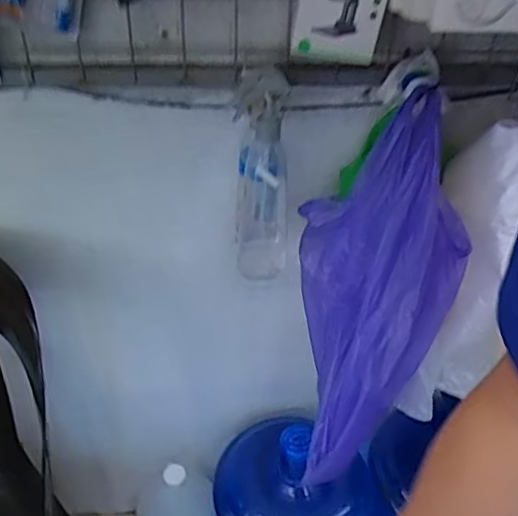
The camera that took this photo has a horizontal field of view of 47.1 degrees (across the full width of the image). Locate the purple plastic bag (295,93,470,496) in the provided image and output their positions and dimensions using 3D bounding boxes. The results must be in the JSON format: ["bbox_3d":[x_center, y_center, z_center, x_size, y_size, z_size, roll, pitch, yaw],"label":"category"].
[{"bbox_3d":[0.125,0.042,0.678,0.181,0.453,0.087,16,14,18],"label":"purple plastic bag"}]

